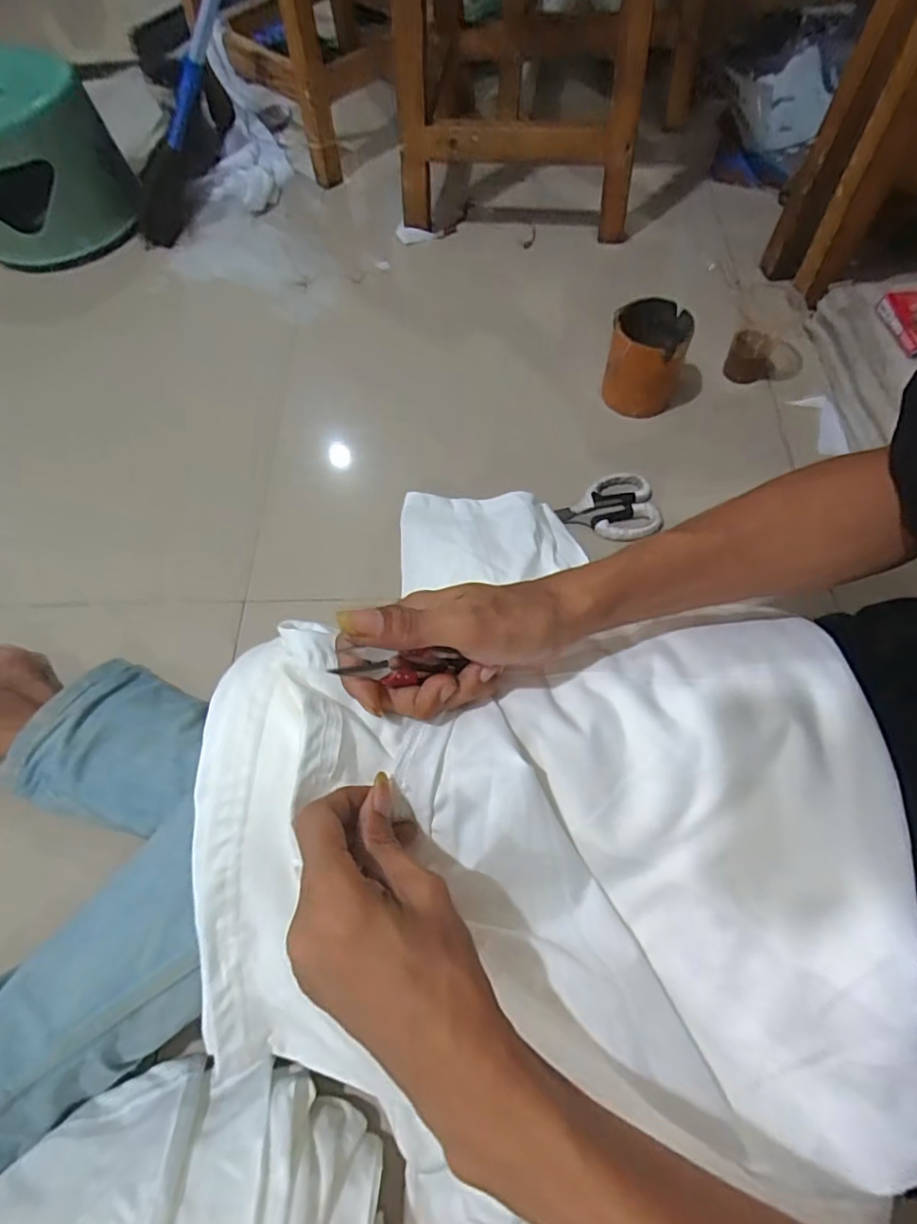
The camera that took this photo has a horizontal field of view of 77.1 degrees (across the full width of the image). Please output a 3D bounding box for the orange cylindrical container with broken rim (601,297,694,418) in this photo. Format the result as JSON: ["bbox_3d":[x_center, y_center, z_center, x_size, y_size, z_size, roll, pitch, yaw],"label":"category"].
[{"bbox_3d":[0.209,-0.277,0.649,0.083,0.105,0.081,-1,64,3],"label":"orange cylindrical container with broken rim"}]

